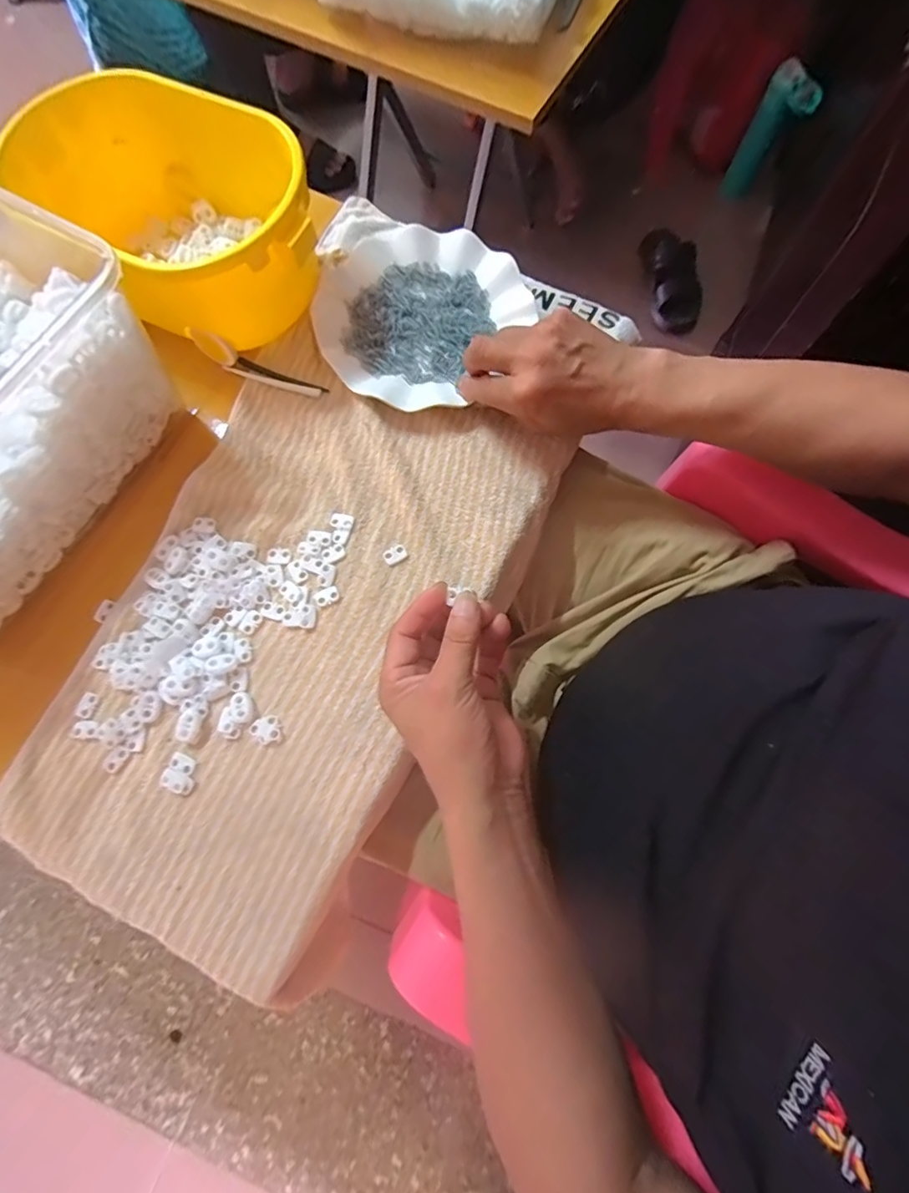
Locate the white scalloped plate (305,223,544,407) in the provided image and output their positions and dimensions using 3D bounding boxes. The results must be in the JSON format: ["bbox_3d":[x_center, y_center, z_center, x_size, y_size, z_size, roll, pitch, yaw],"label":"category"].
[{"bbox_3d":[-0.035,-0.247,0.440,0.167,0.021,0.177,0,75,1],"label":"white scalloped plate"}]

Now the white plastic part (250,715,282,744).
[{"bbox_3d":[-0.136,0.097,0.362,0.020,0.005,0.018,-27,76,-7],"label":"white plastic part"}]

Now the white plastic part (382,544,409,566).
[{"bbox_3d":[-0.047,-0.033,0.396,0.018,0.004,0.013,-33,77,-8],"label":"white plastic part"}]

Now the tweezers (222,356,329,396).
[{"bbox_3d":[-0.157,-0.192,0.442,0.092,0.004,0.015,21,76,6],"label":"tweezers"}]

